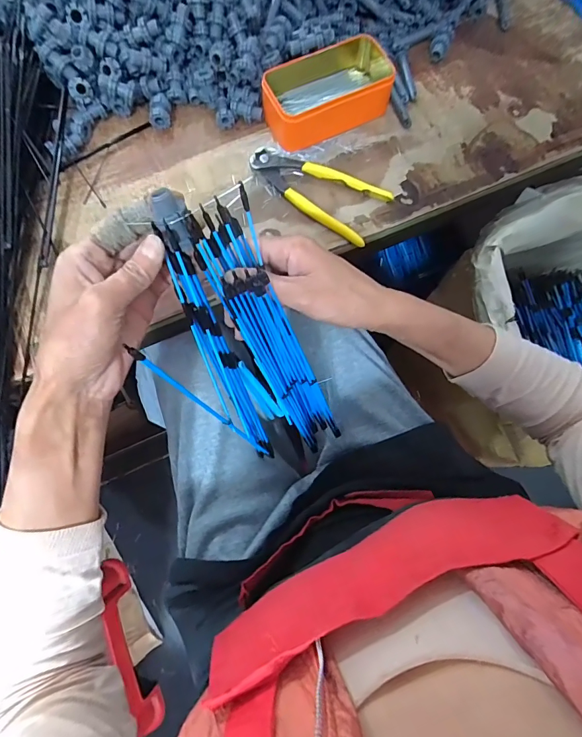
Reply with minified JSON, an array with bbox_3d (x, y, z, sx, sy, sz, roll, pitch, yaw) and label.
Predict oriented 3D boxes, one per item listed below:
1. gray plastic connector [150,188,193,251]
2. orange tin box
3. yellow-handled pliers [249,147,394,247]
[{"bbox_3d":[-0.078,-0.099,0.263,0.019,0.021,0.039,-16,110,5],"label":"gray plastic connector"},{"bbox_3d":[0.045,-0.327,0.467,0.159,0.047,0.085,-25,78,-7],"label":"orange tin box"},{"bbox_3d":[0.026,-0.203,0.444,0.162,0.013,0.076,28,77,6],"label":"yellow-handled pliers"}]

